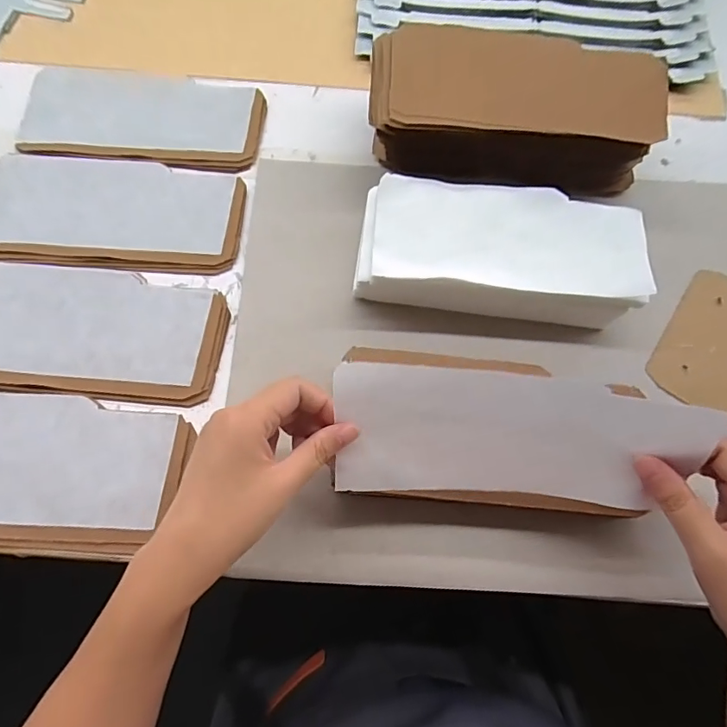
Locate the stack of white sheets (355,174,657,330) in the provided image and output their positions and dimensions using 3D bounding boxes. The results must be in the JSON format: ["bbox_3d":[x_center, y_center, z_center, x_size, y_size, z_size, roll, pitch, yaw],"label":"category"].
[{"bbox_3d":[0.108,-0.087,0.393,0.224,0.068,0.110,5,71,0],"label":"stack of white sheets"}]

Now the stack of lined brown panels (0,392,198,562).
[{"bbox_3d":[-0.245,0.077,0.349,0.218,0.010,0.108,6,71,0],"label":"stack of lined brown panels"}]

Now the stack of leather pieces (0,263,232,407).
[{"bbox_3d":[-0.228,-0.026,0.386,0.225,0.009,0.106,5,71,-1],"label":"stack of leather pieces"}]

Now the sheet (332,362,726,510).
[{"bbox_3d":[0.089,0.045,0.291,0.210,0.019,0.085,3,114,3],"label":"sheet"}]

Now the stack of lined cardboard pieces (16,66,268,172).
[{"bbox_3d":[-0.211,-0.239,0.467,0.225,0.008,0.109,5,71,-1],"label":"stack of lined cardboard pieces"}]

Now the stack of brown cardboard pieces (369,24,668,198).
[{"bbox_3d":[0.127,-0.214,0.425,0.241,0.091,0.125,1,71,-2],"label":"stack of brown cardboard pieces"}]

